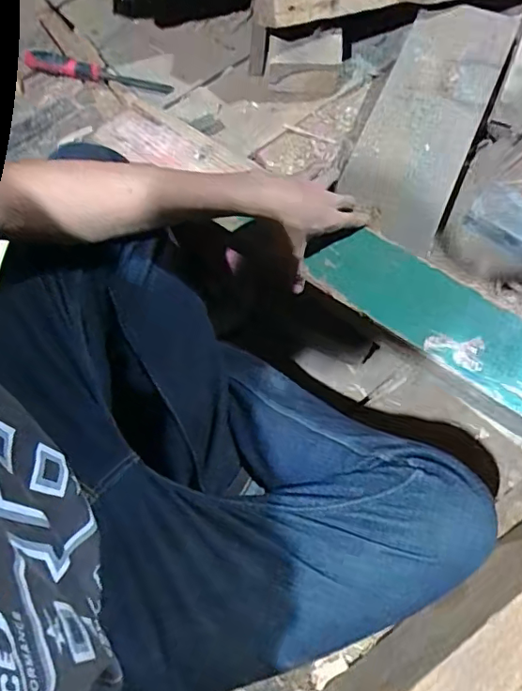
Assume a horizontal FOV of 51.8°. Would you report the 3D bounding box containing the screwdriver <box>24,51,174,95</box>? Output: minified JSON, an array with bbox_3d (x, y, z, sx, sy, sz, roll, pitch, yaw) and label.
[{"bbox_3d":[-0.264,-0.439,0.872,0.237,0.025,0.038,11,73,6],"label":"screwdriver"}]

